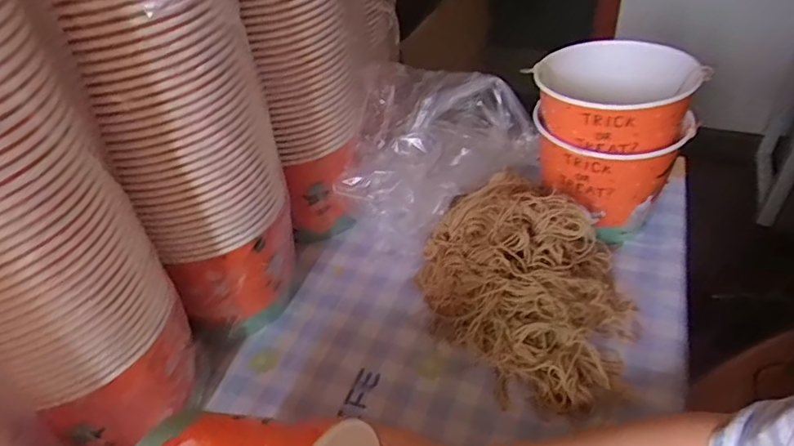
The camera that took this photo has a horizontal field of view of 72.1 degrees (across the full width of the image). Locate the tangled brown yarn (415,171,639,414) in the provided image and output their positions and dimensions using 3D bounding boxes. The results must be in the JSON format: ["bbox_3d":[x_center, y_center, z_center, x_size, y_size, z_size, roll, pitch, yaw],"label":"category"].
[{"bbox_3d":[0.136,0.050,0.556,0.196,0.093,0.256,-24,44,-19],"label":"tangled brown yarn"}]

